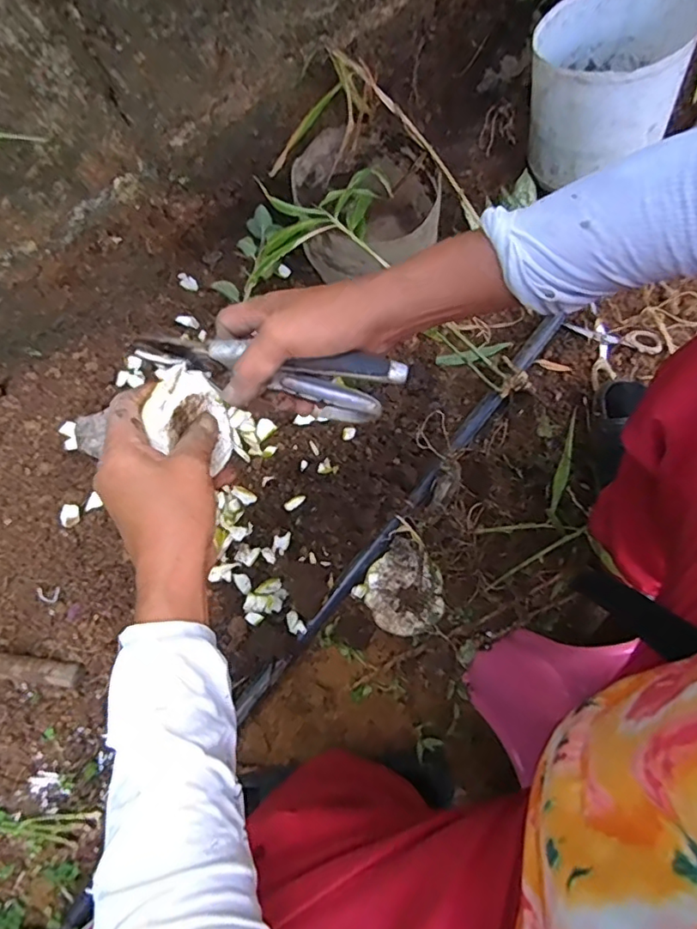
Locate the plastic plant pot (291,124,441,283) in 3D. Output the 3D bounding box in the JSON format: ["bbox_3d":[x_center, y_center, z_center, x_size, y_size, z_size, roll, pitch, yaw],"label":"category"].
[{"bbox_3d":[0.019,-0.305,0.674,0.170,0.137,0.177,0,76,0],"label":"plastic plant pot"}]

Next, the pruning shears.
[{"bbox_3d":[-0.057,-0.064,0.408,0.189,0.099,0.018,8,77,2],"label":"pruning shears"}]

